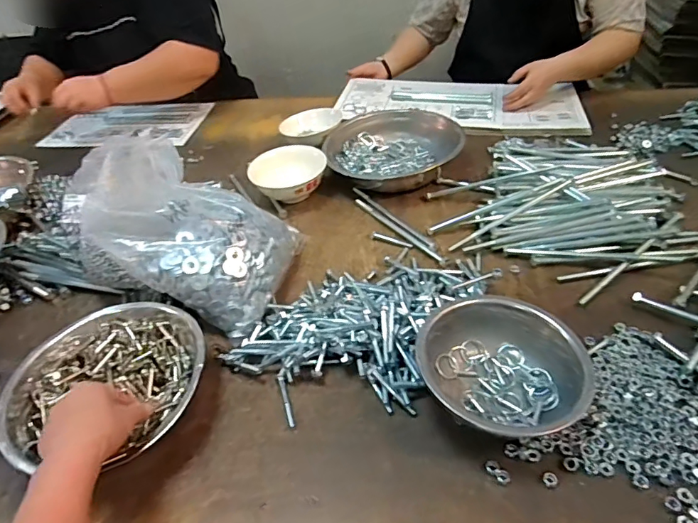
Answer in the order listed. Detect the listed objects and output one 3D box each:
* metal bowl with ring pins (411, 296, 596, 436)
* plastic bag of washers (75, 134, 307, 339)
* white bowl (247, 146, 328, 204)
[{"bbox_3d":[0.165,0.113,0.521,0.162,0.073,0.175,-4,41,3],"label":"metal bowl with ring pins"},{"bbox_3d":[-0.239,-0.047,0.671,0.298,0.192,0.195,10,44,18],"label":"plastic bag of washers"},{"bbox_3d":[-0.108,-0.154,0.862,0.121,0.074,0.121,-4,41,3],"label":"white bowl"}]

